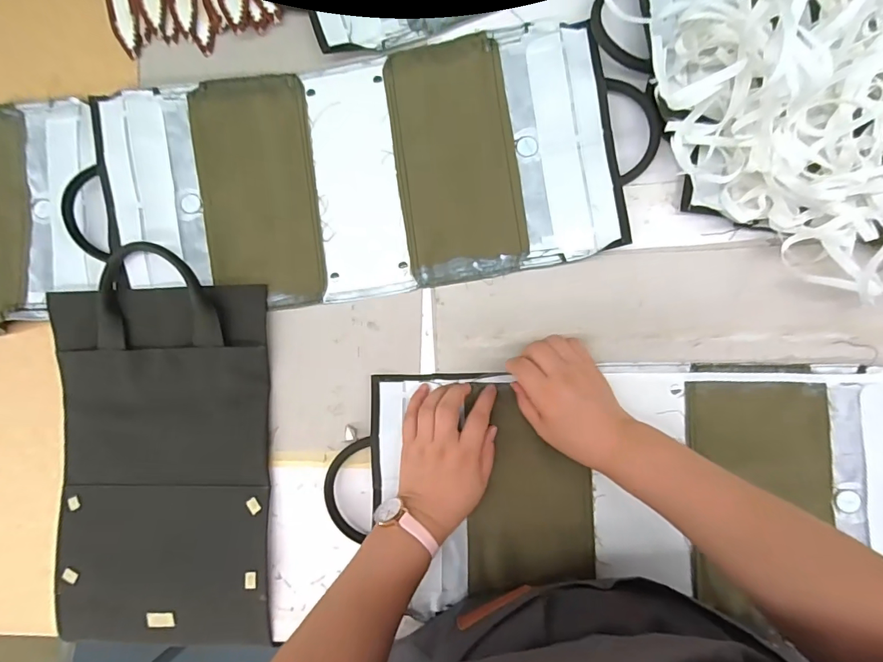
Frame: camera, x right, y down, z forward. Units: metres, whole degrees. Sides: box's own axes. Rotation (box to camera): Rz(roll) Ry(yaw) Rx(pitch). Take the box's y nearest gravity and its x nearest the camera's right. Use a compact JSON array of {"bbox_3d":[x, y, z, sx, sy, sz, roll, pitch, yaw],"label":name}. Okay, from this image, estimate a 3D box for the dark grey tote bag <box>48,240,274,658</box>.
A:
[{"bbox_3d":[-0.292,0.121,0.472,0.221,0.024,0.393,-3,87,5],"label":"dark grey tote bag"}]

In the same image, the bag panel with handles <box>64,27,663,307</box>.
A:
[{"bbox_3d":[-0.080,-0.162,0.465,0.544,0.035,0.237,-7,87,5],"label":"bag panel with handles"}]

